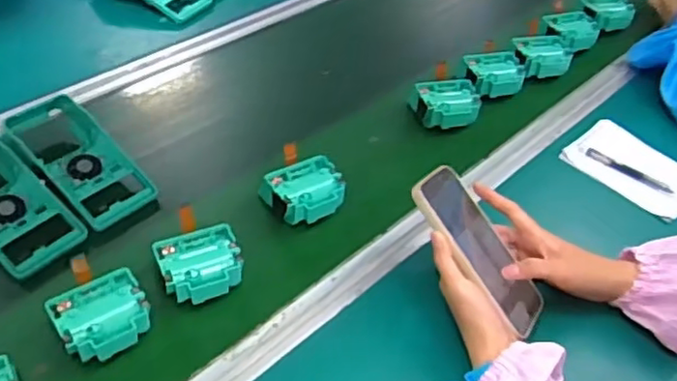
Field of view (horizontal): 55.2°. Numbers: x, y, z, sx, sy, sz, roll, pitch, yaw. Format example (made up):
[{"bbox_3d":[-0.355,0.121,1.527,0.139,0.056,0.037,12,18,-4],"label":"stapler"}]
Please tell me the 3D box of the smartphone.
[{"bbox_3d":[0.132,0.054,0.599,0.089,0.012,0.164,-24,79,-49],"label":"smartphone"}]

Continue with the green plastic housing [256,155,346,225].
[{"bbox_3d":[-0.035,0.003,0.695,0.076,0.033,0.067,-21,49,-24],"label":"green plastic housing"}]

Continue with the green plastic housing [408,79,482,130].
[{"bbox_3d":[0.140,-0.109,0.840,0.081,0.043,0.081,-8,45,-12],"label":"green plastic housing"}]

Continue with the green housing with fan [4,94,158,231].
[{"bbox_3d":[-0.289,-0.033,0.717,0.193,0.043,0.089,41,53,20],"label":"green housing with fan"}]

